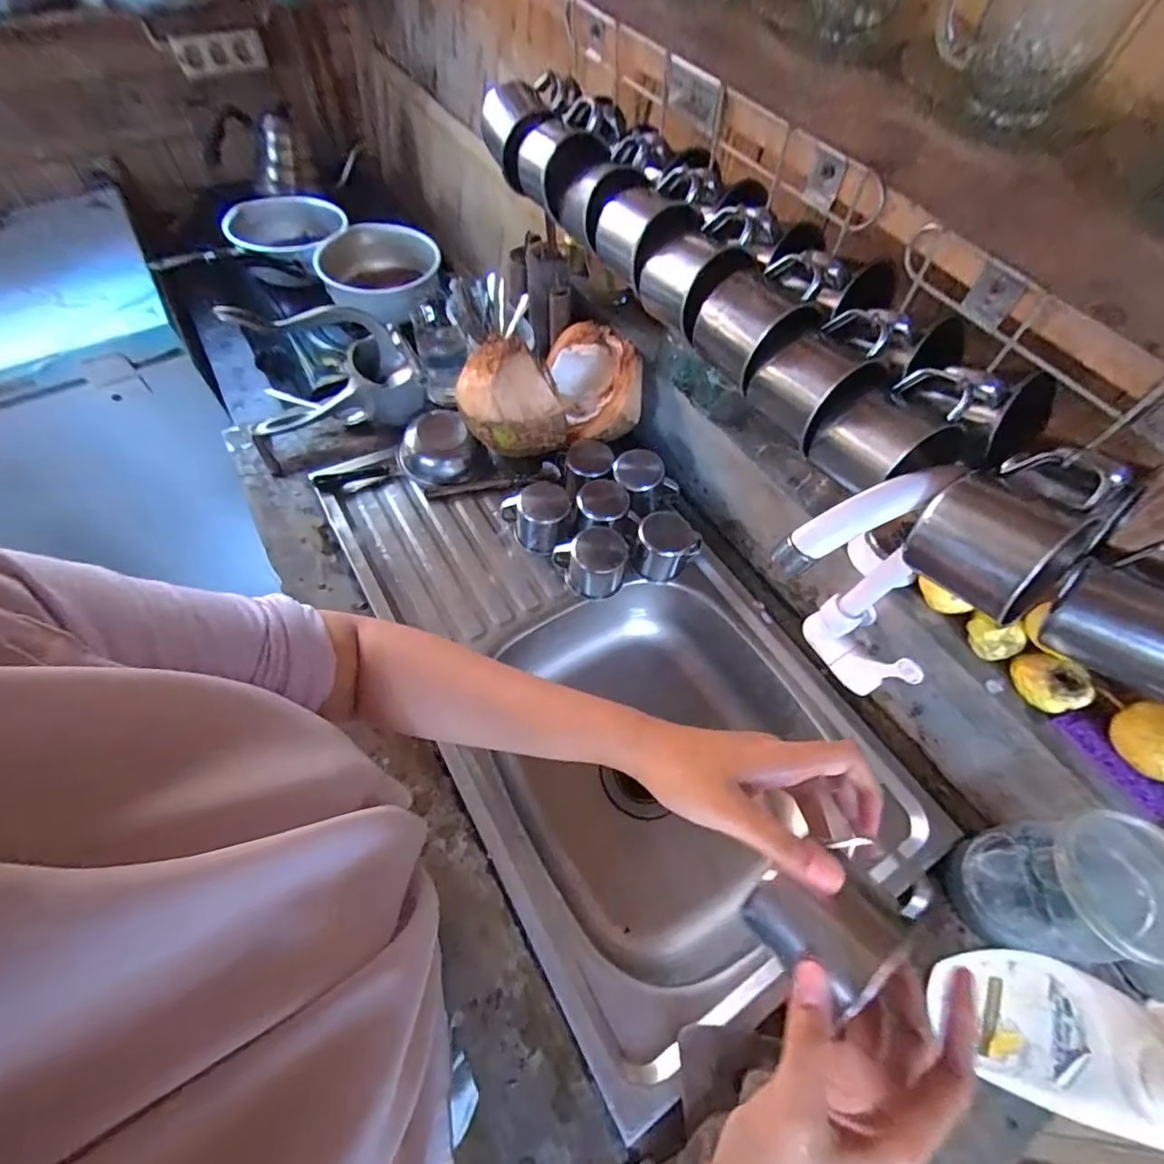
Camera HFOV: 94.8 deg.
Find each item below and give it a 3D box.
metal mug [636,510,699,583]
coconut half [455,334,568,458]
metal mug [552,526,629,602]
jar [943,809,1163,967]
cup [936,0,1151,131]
[{"bbox_3d":[0.101,-0.048,0.664,0.076,0.068,0.065,-40,69,-23],"label":"metal mug"},{"bbox_3d":[-0.089,-0.226,0.670,0.124,0.122,0.091,-9,60,-8],"label":"coconut half"},{"bbox_3d":[0.012,-0.021,0.646,0.073,0.077,0.062,-15,61,-11],"label":"metal mug"},{"bbox_3d":[0.400,0.247,0.442,0.108,0.138,0.091,-13,61,-10],"label":"jar"},{"bbox_3d":[0.271,-0.331,0.317,0.073,0.071,0.082,-20,62,-14],"label":"cup"}]

